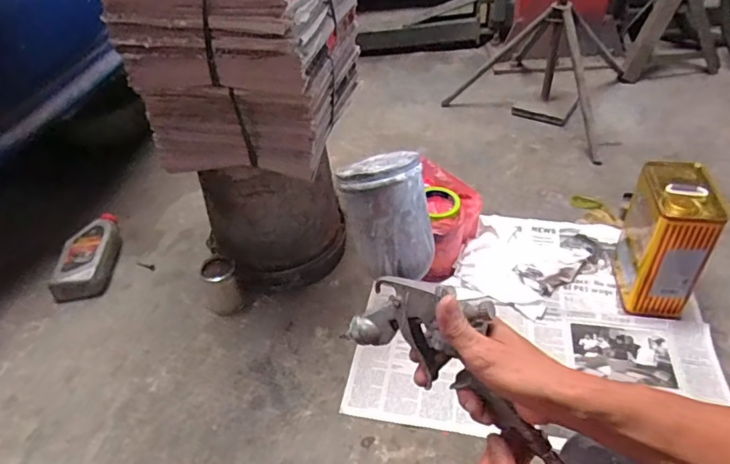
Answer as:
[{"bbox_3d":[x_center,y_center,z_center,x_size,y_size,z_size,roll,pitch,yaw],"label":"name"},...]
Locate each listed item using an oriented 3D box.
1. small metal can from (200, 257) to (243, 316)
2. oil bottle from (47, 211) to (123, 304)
[{"bbox_3d":[-0.299,0.110,1.070,0.076,0.108,0.069,-11,41,-8],"label":"small metal can"},{"bbox_3d":[-0.659,0.046,1.224,0.126,0.065,0.254,-9,41,-6],"label":"oil bottle"}]

